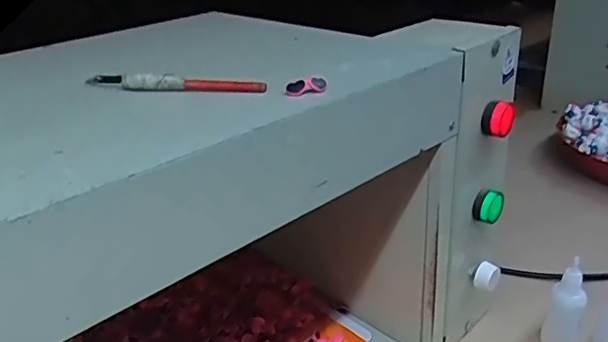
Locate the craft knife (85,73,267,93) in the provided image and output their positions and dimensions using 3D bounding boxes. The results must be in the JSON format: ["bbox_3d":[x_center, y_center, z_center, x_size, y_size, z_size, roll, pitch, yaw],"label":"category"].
[{"bbox_3d":[-0.080,-0.053,0.335,0.118,0.010,0.010,5,26,15],"label":"craft knife"}]

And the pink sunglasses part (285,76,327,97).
[{"bbox_3d":[0.001,-0.047,0.315,0.023,0.009,0.008,-7,26,-9],"label":"pink sunglasses part"}]

